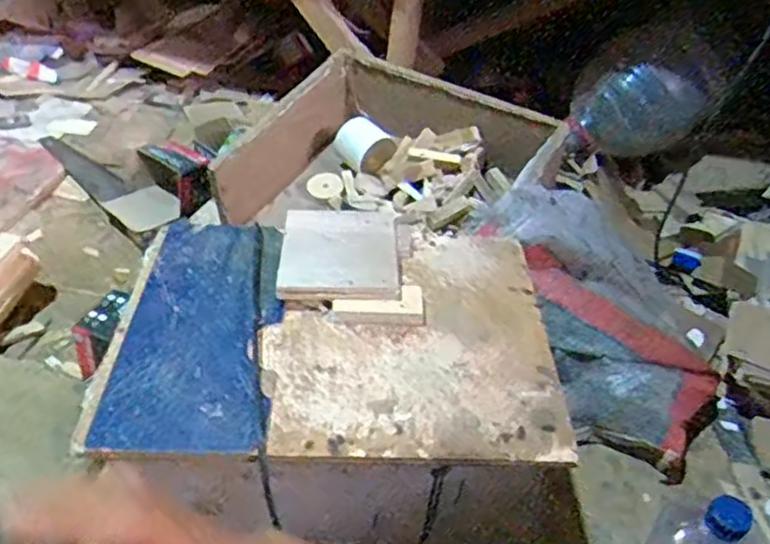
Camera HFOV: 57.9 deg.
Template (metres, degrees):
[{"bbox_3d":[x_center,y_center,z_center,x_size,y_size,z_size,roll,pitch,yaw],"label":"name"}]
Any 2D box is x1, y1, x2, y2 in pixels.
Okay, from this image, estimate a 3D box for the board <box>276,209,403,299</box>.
[{"bbox_3d":[-0.051,-0.023,0.797,0.131,0.019,0.153,2,38,-6],"label":"board"}]

